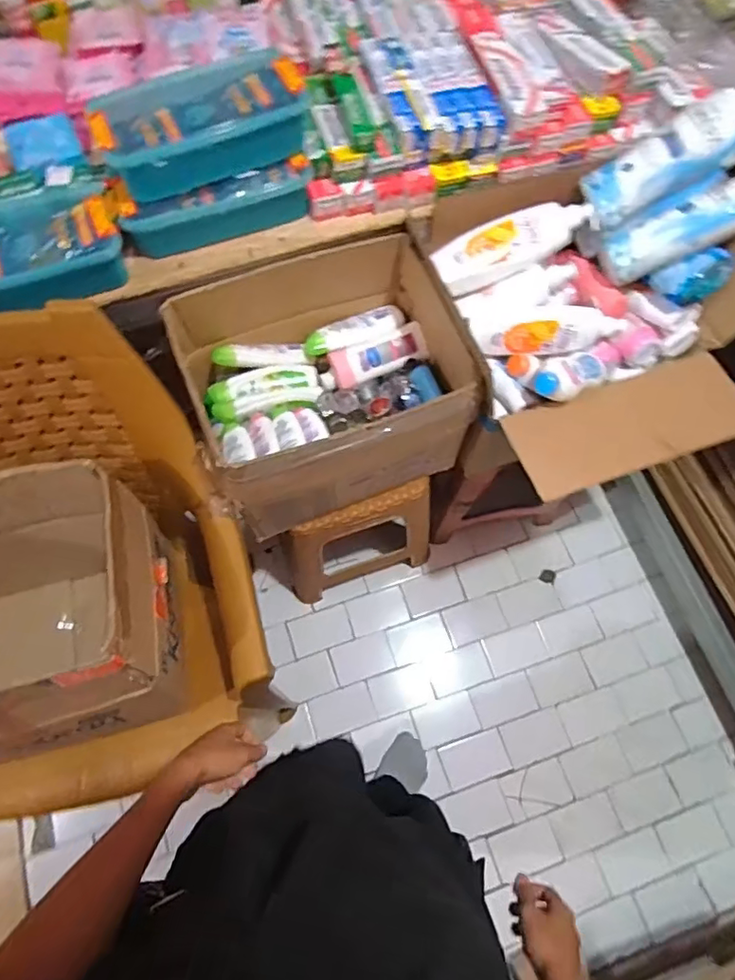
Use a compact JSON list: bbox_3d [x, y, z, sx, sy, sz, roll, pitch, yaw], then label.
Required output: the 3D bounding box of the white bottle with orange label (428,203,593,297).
[{"bbox_3d":[0.210,-0.362,0.823,0.222,0.057,0.082,-24,72,-8],"label":"white bottle with orange label"}]

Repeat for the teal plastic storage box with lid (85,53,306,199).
[{"bbox_3d":[-0.212,-0.472,0.717,0.258,0.086,0.123,-28,72,-9],"label":"teal plastic storage box with lid"}]

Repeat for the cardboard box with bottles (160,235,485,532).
[{"bbox_3d":[-0.072,-0.183,0.884,0.373,0.254,0.349,-21,71,-7],"label":"cardboard box with bottles"}]

